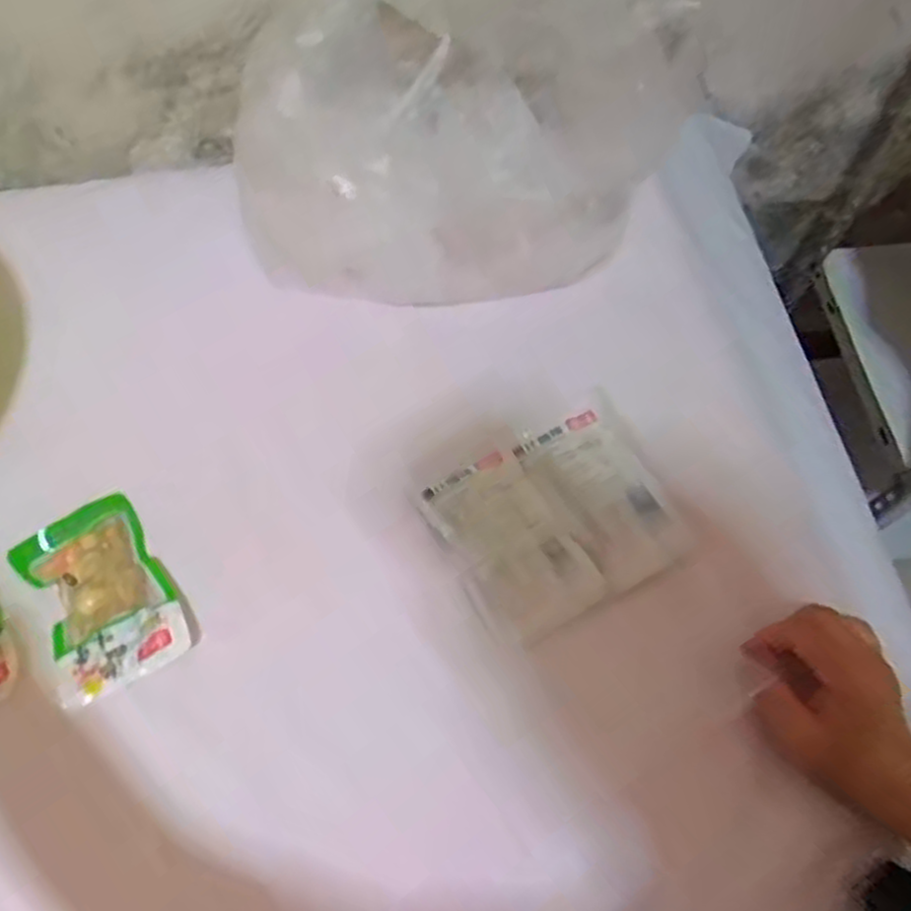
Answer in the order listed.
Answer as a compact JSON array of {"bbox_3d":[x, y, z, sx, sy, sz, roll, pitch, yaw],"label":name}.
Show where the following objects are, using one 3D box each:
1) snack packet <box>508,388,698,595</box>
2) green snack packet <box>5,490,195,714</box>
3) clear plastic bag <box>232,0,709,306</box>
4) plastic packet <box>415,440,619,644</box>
[{"bbox_3d":[0.102,0.022,0.538,0.077,0.010,0.136,-24,68,-13],"label":"snack packet"},{"bbox_3d":[-0.224,0.088,0.496,0.078,0.028,0.128,-28,69,-14],"label":"green snack packet"},{"bbox_3d":[0.000,-0.215,0.545,0.301,0.152,0.138,-3,65,-4],"label":"clear plastic bag"},{"bbox_3d":[0.036,0.059,0.522,0.079,0.008,0.127,-27,69,-14],"label":"plastic packet"}]

